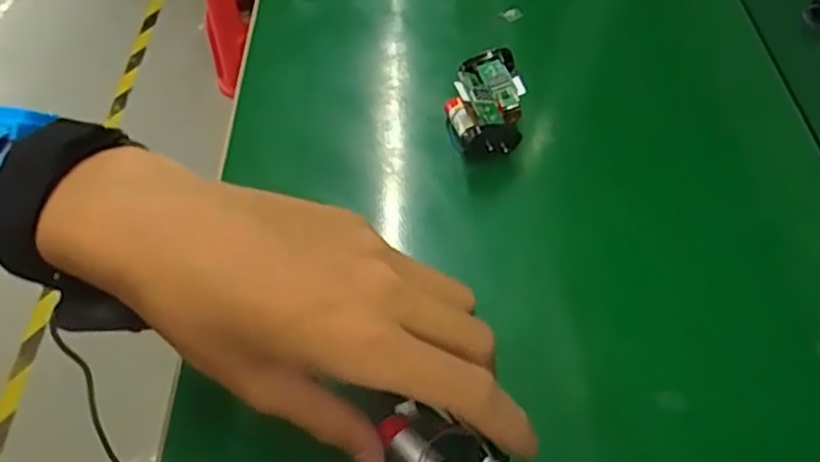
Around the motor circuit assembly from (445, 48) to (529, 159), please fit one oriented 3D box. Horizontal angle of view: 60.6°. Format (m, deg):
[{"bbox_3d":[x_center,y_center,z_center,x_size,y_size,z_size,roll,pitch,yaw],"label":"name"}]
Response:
[{"bbox_3d":[0.044,-0.075,0.403,0.040,0.023,0.082,4,52,9],"label":"motor circuit assembly"}]

